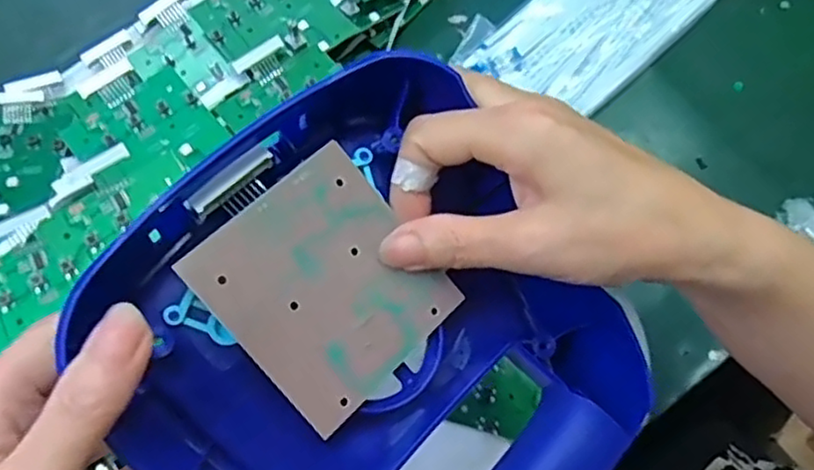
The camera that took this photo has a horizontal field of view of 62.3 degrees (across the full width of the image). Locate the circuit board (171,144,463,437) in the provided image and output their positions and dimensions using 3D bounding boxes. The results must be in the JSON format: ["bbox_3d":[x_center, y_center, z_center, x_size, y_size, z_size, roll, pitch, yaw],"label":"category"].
[{"bbox_3d":[-0.028,0.018,0.245,0.074,0.004,0.079,-43,98,-23],"label":"circuit board"}]

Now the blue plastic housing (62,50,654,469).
[{"bbox_3d":[-0.006,0.040,0.250,0.172,0.060,0.183,-44,92,-19],"label":"blue plastic housing"}]

